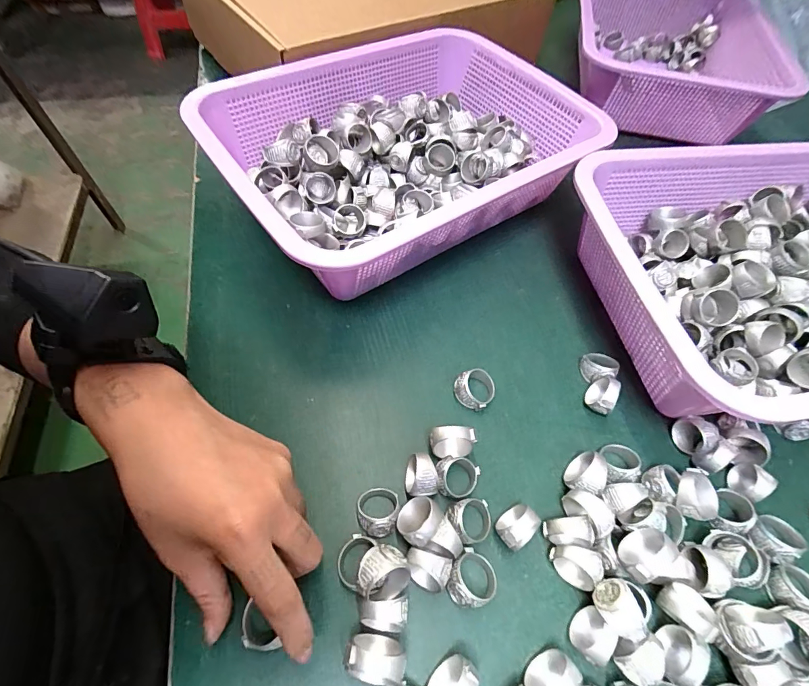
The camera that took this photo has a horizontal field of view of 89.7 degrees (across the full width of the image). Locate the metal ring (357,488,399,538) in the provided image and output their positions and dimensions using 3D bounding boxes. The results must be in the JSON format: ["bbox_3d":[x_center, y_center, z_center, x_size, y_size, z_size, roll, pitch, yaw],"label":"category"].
[{"bbox_3d":[-0.015,0.097,0.234,0.023,0.018,0.025,2,58,-3],"label":"metal ring"}]

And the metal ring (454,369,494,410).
[{"bbox_3d":[0.049,0.032,0.283,0.026,0.017,0.026,2,58,-3],"label":"metal ring"}]

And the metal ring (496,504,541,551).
[{"bbox_3d":[0.064,0.105,0.233,0.024,0.023,0.018,-29,64,-21],"label":"metal ring"}]

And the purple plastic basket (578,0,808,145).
[{"bbox_3d":[0.313,-0.367,0.505,0.211,0.081,0.305,13,58,4],"label":"purple plastic basket"}]

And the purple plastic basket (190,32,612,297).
[{"bbox_3d":[0.000,-0.161,0.359,0.299,0.083,0.223,-29,64,-21],"label":"purple plastic basket"}]

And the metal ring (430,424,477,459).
[{"bbox_3d":[0.029,0.063,0.255,0.027,0.026,0.014,4,57,-2],"label":"metal ring"}]

